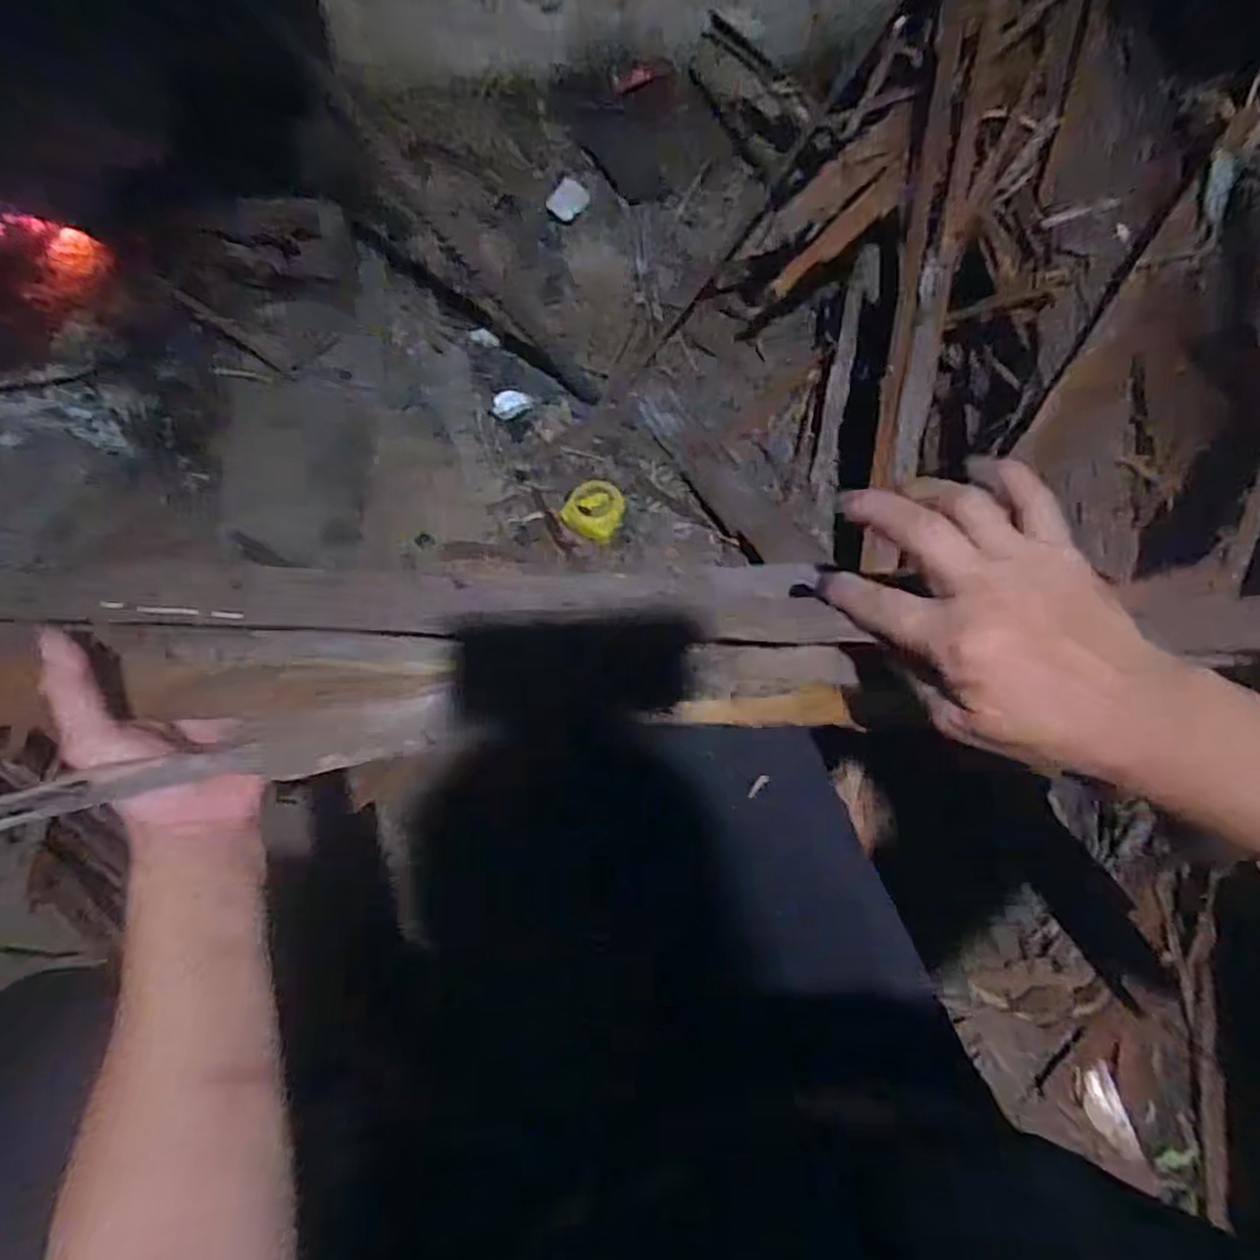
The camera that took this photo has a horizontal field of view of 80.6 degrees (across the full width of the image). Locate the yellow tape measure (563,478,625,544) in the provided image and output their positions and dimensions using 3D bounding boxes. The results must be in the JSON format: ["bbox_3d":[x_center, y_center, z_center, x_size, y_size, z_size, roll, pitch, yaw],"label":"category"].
[{"bbox_3d":[-0.045,-0.153,0.961,0.078,0.044,0.086,25,66,9],"label":"yellow tape measure"}]

